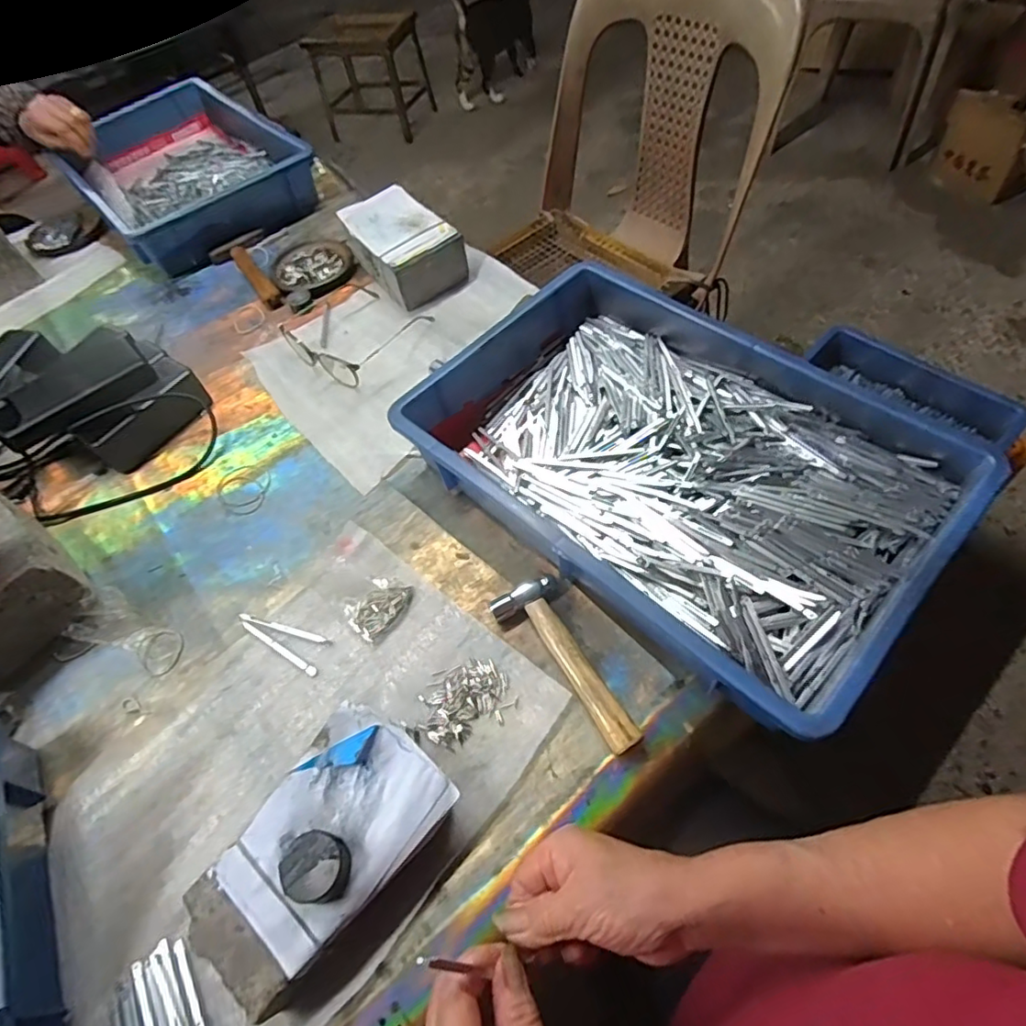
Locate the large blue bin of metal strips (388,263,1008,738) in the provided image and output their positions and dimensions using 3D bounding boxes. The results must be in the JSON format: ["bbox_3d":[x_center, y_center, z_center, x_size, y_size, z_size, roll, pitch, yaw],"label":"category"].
[{"bbox_3d":[0.136,-0.041,0.530,0.426,0.091,0.283,37,69,27],"label":"large blue bin of metal strips"}]

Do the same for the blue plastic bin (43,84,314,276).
[{"bbox_3d":[-0.529,-0.543,0.927,0.280,0.083,0.426,-40,61,-17],"label":"blue plastic bin"}]

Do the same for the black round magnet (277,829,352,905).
[{"bbox_3d":[-0.125,0.225,0.370,0.038,0.021,0.039,-1,56,2],"label":"black round magnet"}]

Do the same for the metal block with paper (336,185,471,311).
[{"bbox_3d":[-0.140,-0.341,0.745,0.105,0.073,0.148,-33,60,-16],"label":"metal block with paper"}]

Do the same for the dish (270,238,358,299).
[{"bbox_3d":[-0.274,-0.336,0.798,0.107,0.017,0.128,-32,59,-13],"label":"dish"}]

